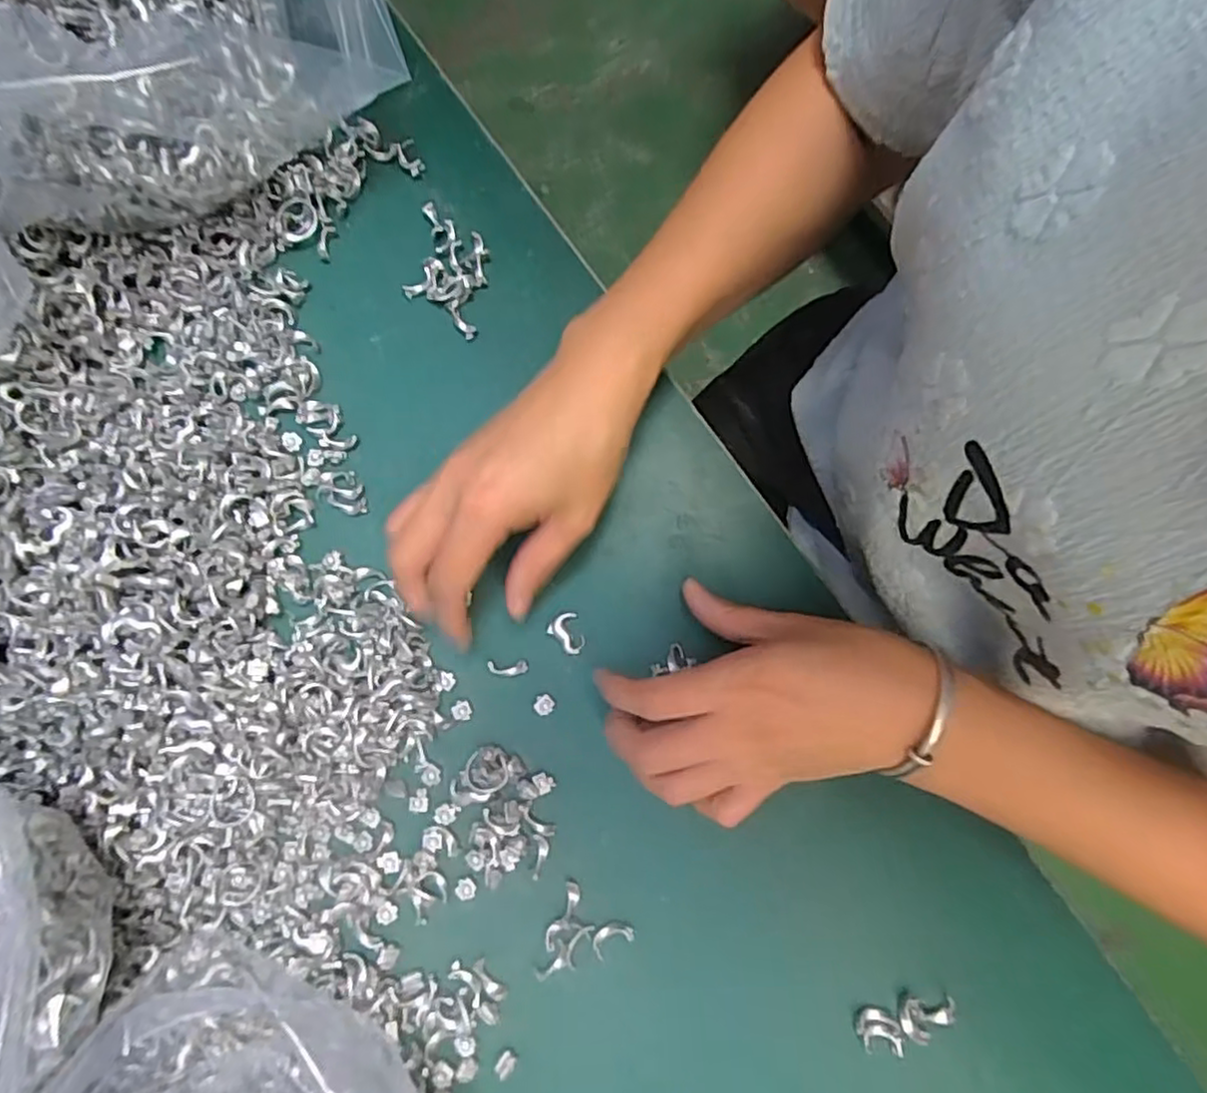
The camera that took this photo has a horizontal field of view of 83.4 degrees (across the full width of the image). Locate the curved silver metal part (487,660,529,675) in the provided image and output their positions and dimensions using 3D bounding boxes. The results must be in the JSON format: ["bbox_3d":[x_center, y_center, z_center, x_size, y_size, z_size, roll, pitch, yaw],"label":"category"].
[{"bbox_3d":[-0.046,0.058,0.324,0.019,0.004,0.007,-1,79,-1],"label":"curved silver metal part"}]

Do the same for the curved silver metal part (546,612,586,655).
[{"bbox_3d":[-0.016,0.041,0.327,0.015,0.004,0.019,-44,82,-8],"label":"curved silver metal part"}]

